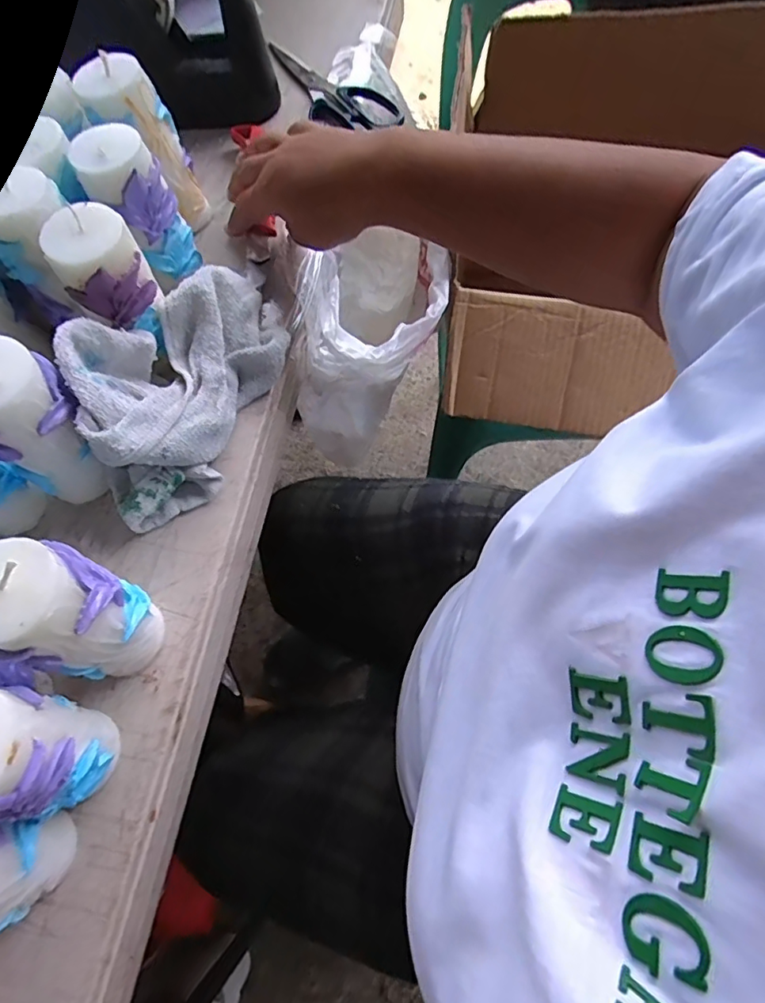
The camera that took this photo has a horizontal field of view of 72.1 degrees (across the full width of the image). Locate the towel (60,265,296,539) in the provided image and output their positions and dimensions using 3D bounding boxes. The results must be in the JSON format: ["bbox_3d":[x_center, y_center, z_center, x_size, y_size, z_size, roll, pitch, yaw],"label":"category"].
[{"bbox_3d":[-0.126,-0.087,0.339,0.080,0.090,0.201,22,72,10],"label":"towel"}]

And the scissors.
[{"bbox_3d":[-0.057,-0.382,0.490,0.171,0.013,0.057,39,76,15],"label":"scissors"}]

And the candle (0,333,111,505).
[{"bbox_3d":[-0.195,-0.042,0.303,0.047,0.108,0.059,34,75,14],"label":"candle"}]

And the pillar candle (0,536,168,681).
[{"bbox_3d":[-0.155,0.057,0.272,0.046,0.116,0.051,-30,71,-8],"label":"pillar candle"}]

